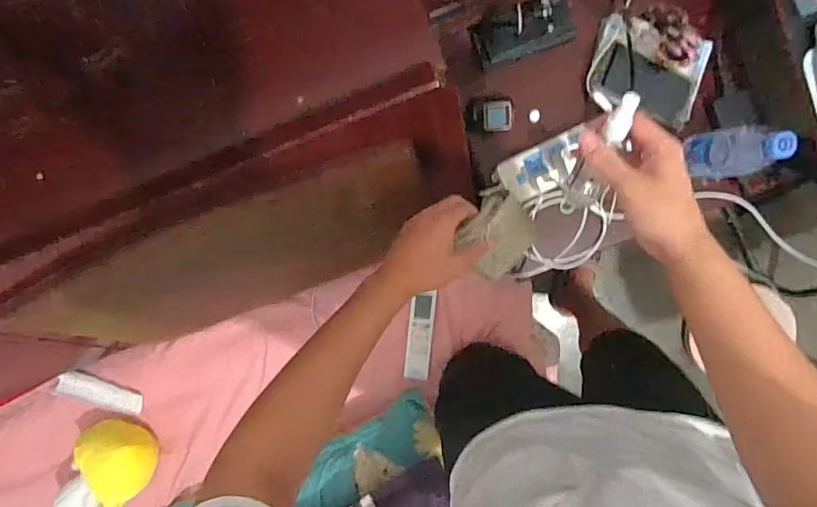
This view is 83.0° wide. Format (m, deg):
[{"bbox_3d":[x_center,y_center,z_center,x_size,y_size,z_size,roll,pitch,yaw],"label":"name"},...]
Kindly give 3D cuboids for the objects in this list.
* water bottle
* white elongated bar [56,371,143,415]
[{"bbox_3d":[0.494,-0.153,0.702,0.072,0.196,0.078,-4,96,4],"label":"water bottle"},{"bbox_3d":[-0.654,0.299,0.985,0.165,0.027,0.053,31,98,-24],"label":"white elongated bar"}]

